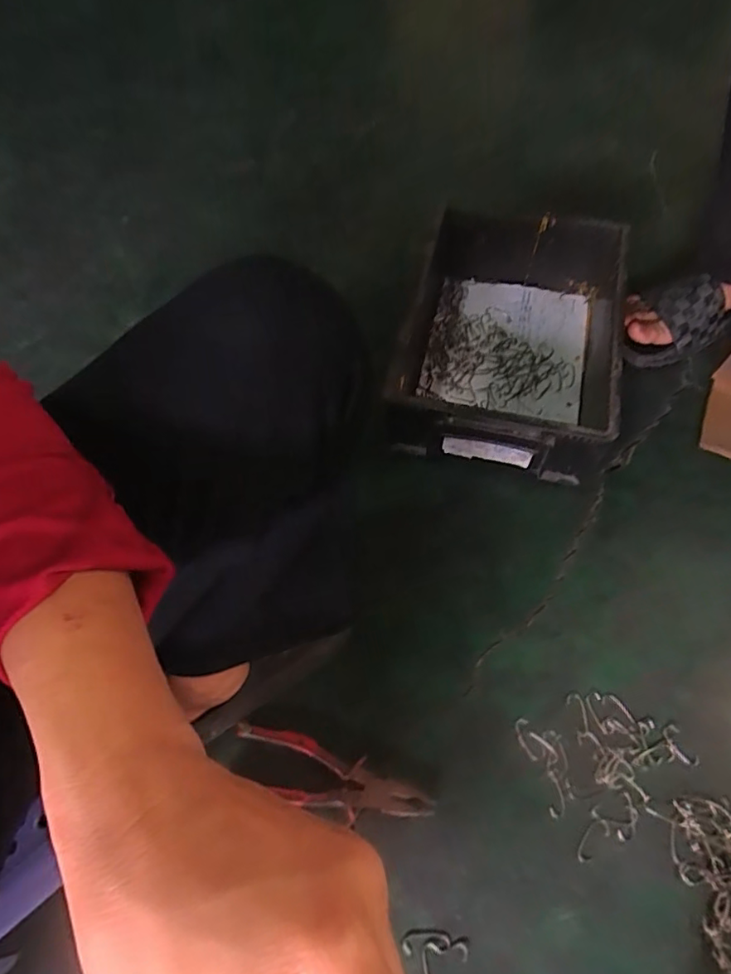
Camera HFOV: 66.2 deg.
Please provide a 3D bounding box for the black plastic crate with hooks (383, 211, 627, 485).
[{"bbox_3d":[0.186,-0.185,0.711,0.261,0.123,0.348,14,65,7],"label":"black plastic crate with hooks"}]

